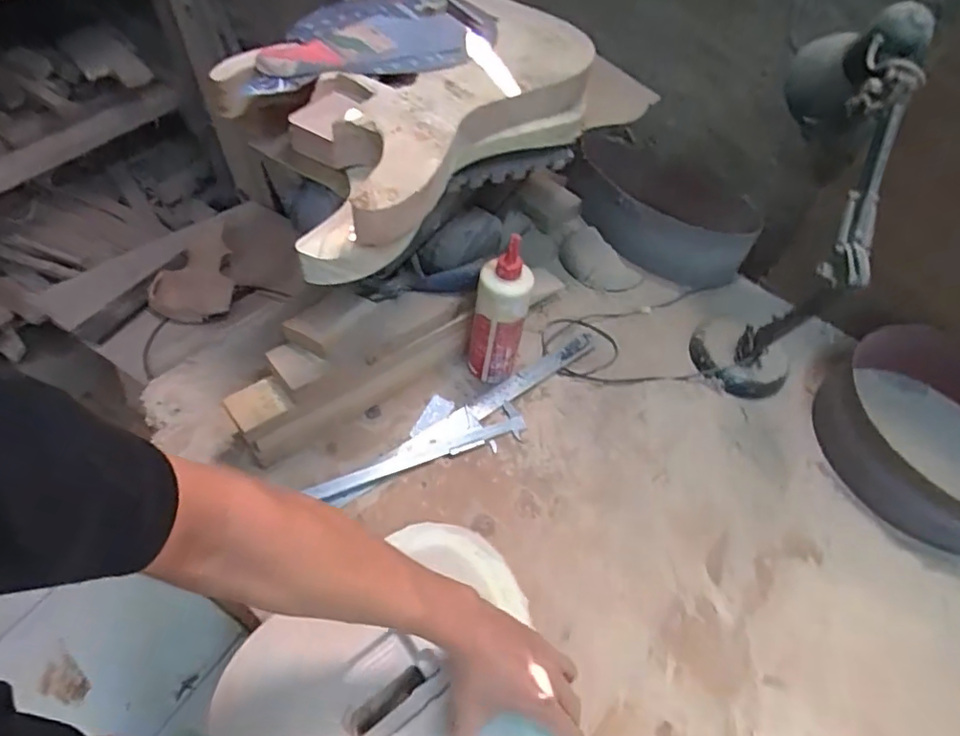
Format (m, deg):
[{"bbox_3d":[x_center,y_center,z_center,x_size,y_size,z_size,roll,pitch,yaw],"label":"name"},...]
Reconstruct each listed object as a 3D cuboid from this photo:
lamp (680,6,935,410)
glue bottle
[{"bbox_3d":[0.411,-0.191,0.746,0.163,0.444,0.266,25,54,13],"label":"lamp"},{"bbox_3d":[0.024,-0.063,0.737,0.069,0.222,0.053,5,53,-2],"label":"glue bottle"}]

